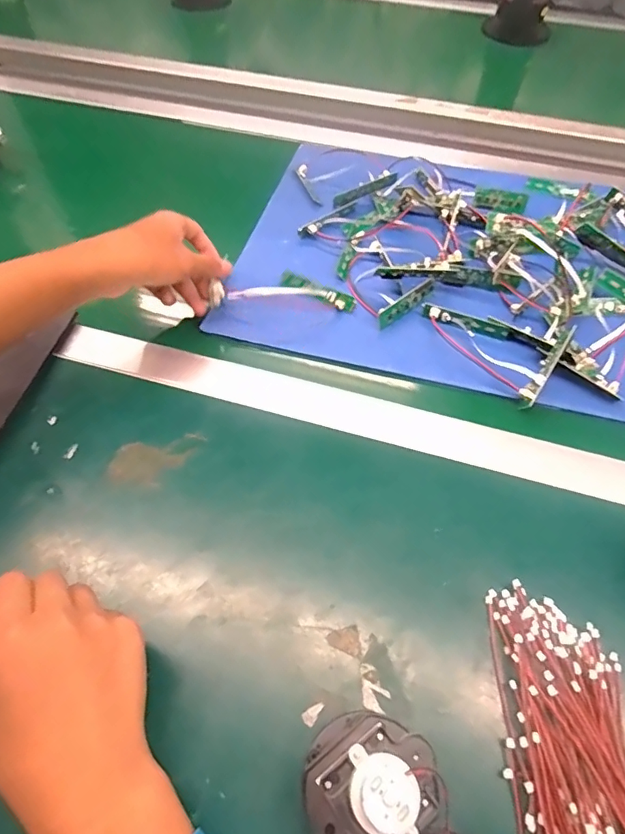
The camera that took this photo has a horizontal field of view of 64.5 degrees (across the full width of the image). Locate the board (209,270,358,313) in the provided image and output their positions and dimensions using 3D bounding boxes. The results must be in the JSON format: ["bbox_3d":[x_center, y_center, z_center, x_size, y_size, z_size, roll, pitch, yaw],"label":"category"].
[{"bbox_3d":[-0.030,-0.127,0.490,0.140,0.019,0.048,-1,58,-11],"label":"board"}]

